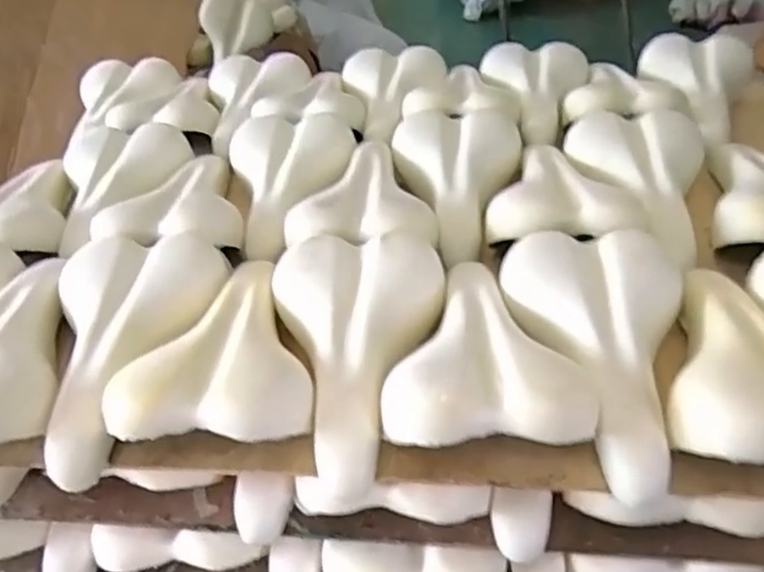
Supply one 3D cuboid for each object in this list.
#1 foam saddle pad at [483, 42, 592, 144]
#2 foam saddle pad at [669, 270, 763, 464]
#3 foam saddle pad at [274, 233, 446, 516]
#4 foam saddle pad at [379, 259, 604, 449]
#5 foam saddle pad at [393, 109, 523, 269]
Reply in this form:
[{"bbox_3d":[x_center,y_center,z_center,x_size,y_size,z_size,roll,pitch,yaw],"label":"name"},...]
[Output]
[{"bbox_3d":[0.231,-0.289,0.985,0.158,0.061,0.244,-1,39,6],"label":"foam saddle pad"},{"bbox_3d":[0.300,0.047,0.547,0.167,0.042,0.233,-3,39,3],"label":"foam saddle pad"},{"bbox_3d":[-0.029,0.056,0.590,0.161,0.053,0.257,0,53,7],"label":"foam saddle pad"},{"bbox_3d":[0.085,0.037,0.563,0.156,0.046,0.224,-2,39,5],"label":"foam saddle pad"},{"bbox_3d":[0.083,-0.135,0.821,0.163,0.063,0.261,3,39,10],"label":"foam saddle pad"}]

